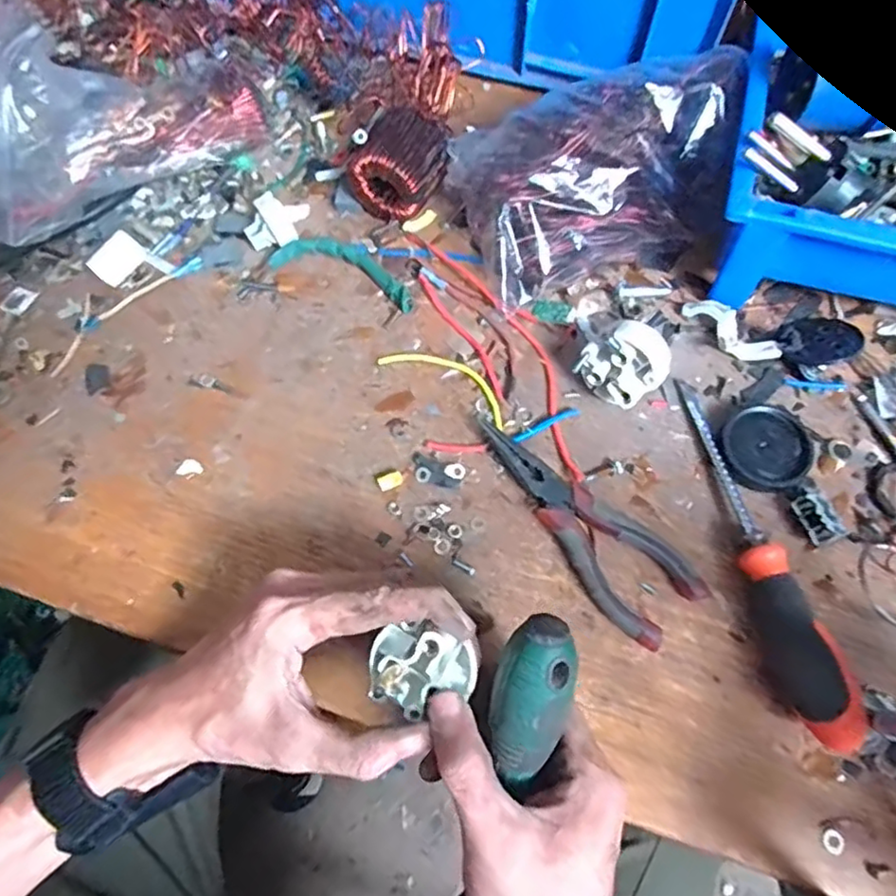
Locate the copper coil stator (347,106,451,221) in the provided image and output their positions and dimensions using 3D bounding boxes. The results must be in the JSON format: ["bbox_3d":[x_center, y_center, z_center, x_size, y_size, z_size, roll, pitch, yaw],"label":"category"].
[{"bbox_3d":[-0.032,-0.198,0.441,0.052,0.054,0.067,36,73,15],"label":"copper coil stator"}]

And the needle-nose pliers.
[{"bbox_3d":[0.074,0.041,0.360,0.053,0.019,0.155,-41,72,-14],"label":"needle-nose pliers"}]

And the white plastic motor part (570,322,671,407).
[{"bbox_3d":[0.108,-0.050,0.382,0.045,0.047,0.041,0,68,1],"label":"white plastic motor part"}]

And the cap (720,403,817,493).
[{"bbox_3d":[0.195,-0.001,0.378,0.053,0.014,0.052,0,68,1],"label":"cap"}]

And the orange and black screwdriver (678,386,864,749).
[{"bbox_3d":[0.169,0.052,0.344,0.026,0.037,0.209,-13,68,-4],"label":"orange and black screwdriver"}]

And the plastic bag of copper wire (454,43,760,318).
[{"bbox_3d":[0.108,-0.189,0.423,0.200,0.074,0.137,-15,68,-5],"label":"plastic bag of copper wire"}]

